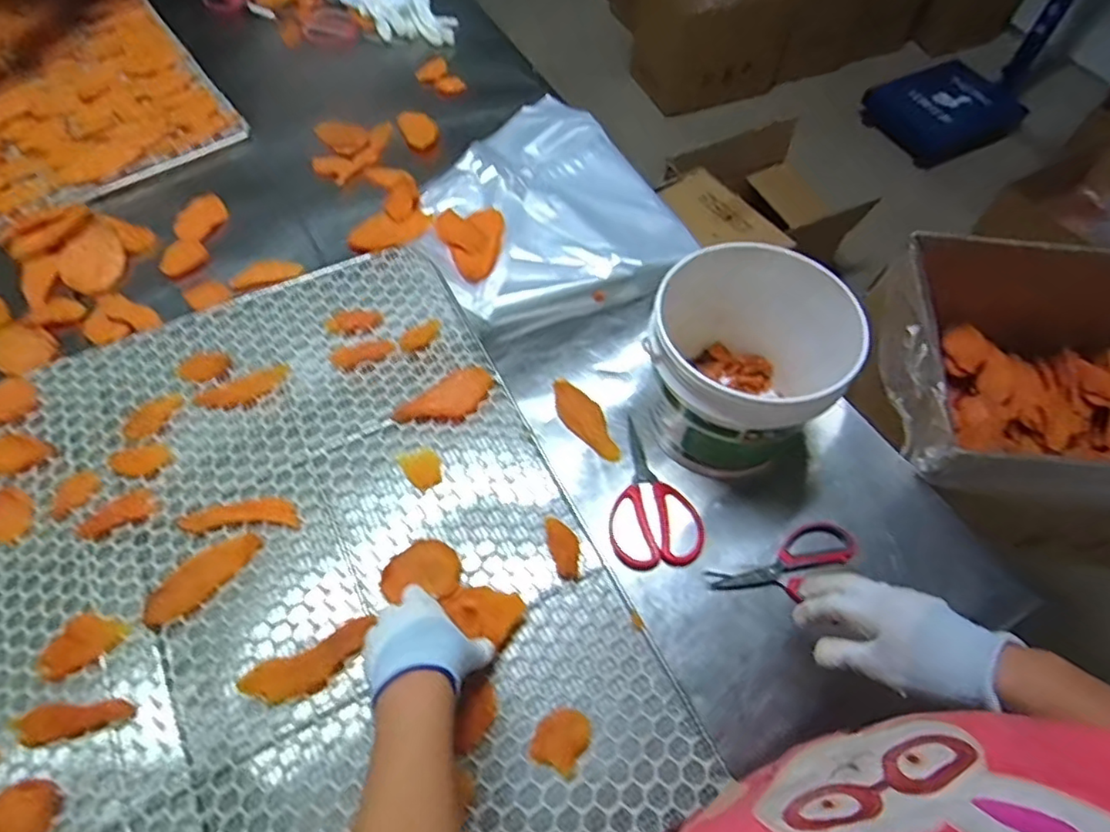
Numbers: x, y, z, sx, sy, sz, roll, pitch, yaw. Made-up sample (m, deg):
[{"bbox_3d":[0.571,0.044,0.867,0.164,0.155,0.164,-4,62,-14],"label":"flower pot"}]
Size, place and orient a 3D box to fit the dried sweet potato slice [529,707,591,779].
[{"bbox_3d":[0.006,0.290,0.545,0.046,0.004,0.051,27,64,12],"label":"dried sweet potato slice"}]

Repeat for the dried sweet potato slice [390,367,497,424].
[{"bbox_3d":[-0.125,-0.017,0.710,0.118,0.014,0.056,-36,69,-19],"label":"dried sweet potato slice"}]

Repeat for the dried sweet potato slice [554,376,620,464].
[{"bbox_3d":[0.037,0.003,0.722,0.044,0.007,0.120,-36,68,-19],"label":"dried sweet potato slice"}]

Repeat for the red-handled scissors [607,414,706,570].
[{"bbox_3d":[0.110,0.082,0.668,0.099,0.013,0.172,4,62,0],"label":"red-handled scissors"}]

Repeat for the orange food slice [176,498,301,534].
[{"bbox_3d":[-0.332,0.104,0.638,0.121,0.004,0.032,-2,62,-3],"label":"orange food slice"}]

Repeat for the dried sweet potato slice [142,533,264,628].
[{"bbox_3d":[-0.356,0.161,0.611,0.045,0.008,0.119,41,68,18],"label":"dried sweet potato slice"}]

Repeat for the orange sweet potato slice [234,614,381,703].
[{"bbox_3d":[-0.233,0.240,0.582,0.127,0.005,0.045,-23,65,-14],"label":"orange sweet potato slice"}]

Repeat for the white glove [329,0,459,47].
[{"bbox_3d":[-0.292,-0.749,1.100,0.257,0.026,0.128,38,81,7],"label":"white glove"}]

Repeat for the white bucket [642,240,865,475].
[{"bbox_3d":[0.196,-0.054,0.658,0.201,0.177,0.192,1,62,-1],"label":"white bucket"}]

